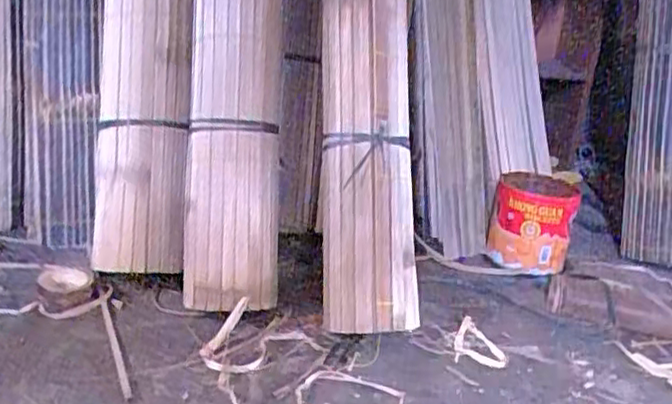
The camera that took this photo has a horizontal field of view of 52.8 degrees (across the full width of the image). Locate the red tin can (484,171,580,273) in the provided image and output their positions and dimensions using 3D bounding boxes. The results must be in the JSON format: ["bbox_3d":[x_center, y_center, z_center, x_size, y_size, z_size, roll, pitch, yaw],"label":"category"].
[{"bbox_3d":[0.381,0.033,1.317,0.150,0.142,0.152,12,22,16],"label":"red tin can"}]

